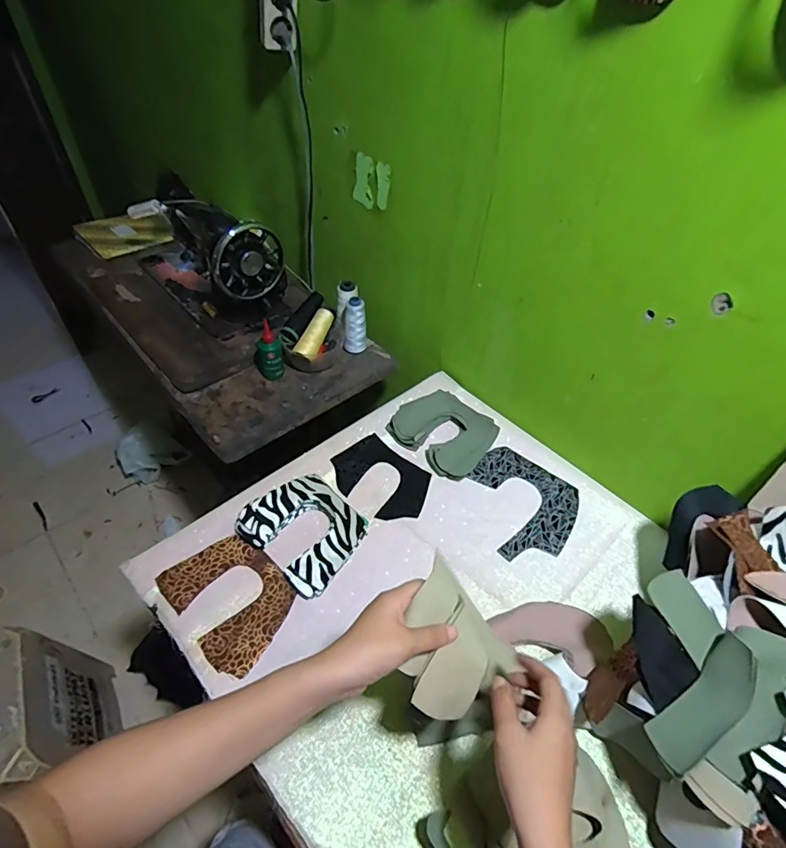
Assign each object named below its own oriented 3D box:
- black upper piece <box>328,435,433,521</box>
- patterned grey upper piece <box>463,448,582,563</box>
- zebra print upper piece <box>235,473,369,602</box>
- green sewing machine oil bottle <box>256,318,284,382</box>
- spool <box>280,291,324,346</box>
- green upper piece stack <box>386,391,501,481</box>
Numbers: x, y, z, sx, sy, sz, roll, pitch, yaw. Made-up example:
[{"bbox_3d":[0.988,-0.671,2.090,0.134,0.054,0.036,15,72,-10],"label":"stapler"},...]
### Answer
[{"bbox_3d":[-0.018,0.087,0.749,0.156,0.010,0.113,33,56,19],"label":"black upper piece"},{"bbox_3d":[0.193,0.123,0.729,0.171,0.008,0.174,33,53,23],"label":"patterned grey upper piece"},{"bbox_3d":[-0.121,0.148,0.666,0.155,0.035,0.136,33,53,23],"label":"zebra print upper piece"},{"bbox_3d":[-0.231,-0.136,0.872,0.048,0.104,0.056,-15,51,-18],"label":"green sewing machine oil bottle"},{"bbox_3d":[-0.175,-0.207,0.909,0.040,0.033,0.128,19,62,13],"label":"spool"},{"bbox_3d":[0.089,0.013,0.802,0.165,0.038,0.137,35,54,25],"label":"green upper piece stack"}]

